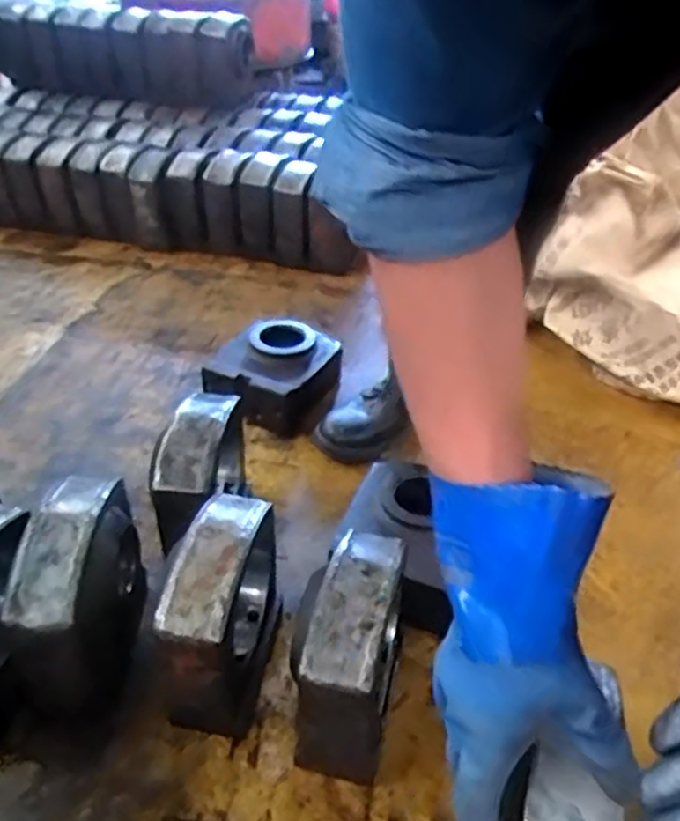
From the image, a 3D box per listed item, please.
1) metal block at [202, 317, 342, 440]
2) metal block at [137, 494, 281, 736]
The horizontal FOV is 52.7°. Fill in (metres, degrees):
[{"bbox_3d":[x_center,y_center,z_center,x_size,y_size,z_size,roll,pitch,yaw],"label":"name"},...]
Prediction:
[{"bbox_3d":[-0.099,-0.052,1.043,0.158,0.090,0.189,19,41,19],"label":"metal block"},{"bbox_3d":[-0.111,0.196,0.643,0.082,0.185,0.182,10,39,8],"label":"metal block"}]

